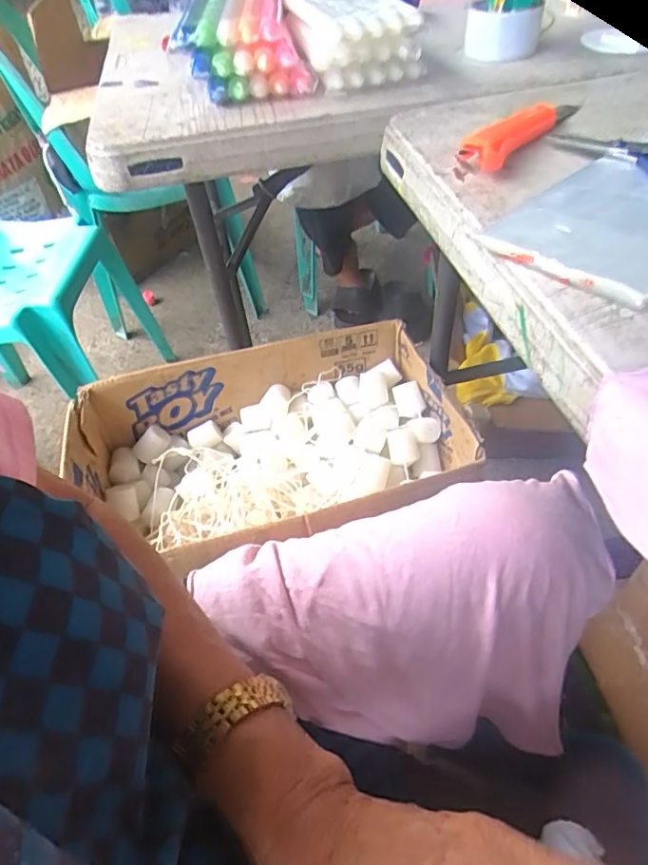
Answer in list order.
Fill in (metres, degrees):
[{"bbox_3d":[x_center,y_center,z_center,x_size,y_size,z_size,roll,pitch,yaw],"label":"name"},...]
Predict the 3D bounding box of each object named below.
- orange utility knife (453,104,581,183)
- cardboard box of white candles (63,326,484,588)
[{"bbox_3d":[0.163,-0.251,0.435,0.037,0.030,0.148,33,59,29],"label":"orange utility knife"},{"bbox_3d":[-0.049,-0.001,0.677,0.403,0.136,0.218,-11,49,-4],"label":"cardboard box of white candles"}]

